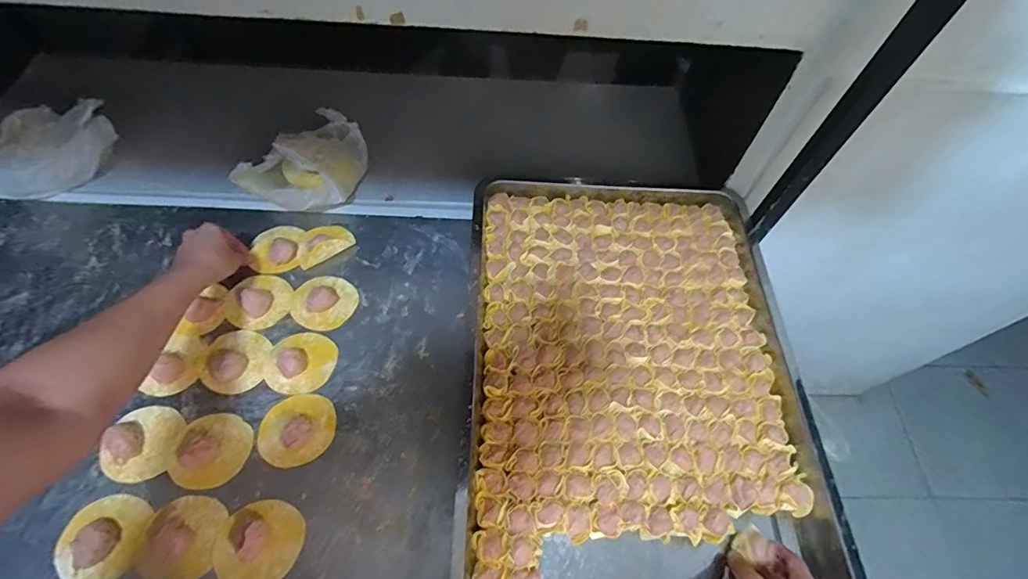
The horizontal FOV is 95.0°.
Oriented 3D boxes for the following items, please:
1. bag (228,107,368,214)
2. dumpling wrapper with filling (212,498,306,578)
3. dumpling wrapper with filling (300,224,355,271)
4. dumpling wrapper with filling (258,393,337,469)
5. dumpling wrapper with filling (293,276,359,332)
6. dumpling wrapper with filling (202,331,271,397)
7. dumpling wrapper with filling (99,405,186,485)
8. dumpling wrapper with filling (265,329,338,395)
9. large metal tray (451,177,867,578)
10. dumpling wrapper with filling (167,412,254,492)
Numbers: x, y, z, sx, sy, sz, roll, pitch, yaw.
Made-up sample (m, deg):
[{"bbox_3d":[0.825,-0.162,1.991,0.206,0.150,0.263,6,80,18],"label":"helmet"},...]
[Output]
[{"bbox_3d":[-0.294,-0.181,0.664,0.127,0.099,0.138,11,59,3],"label":"bag"},{"bbox_3d":[-0.254,0.249,0.464,0.082,0.027,0.078,2,59,-3],"label":"dumpling wrapper with filling"},{"bbox_3d":[-0.264,-0.068,0.645,0.077,0.027,0.057,-36,68,-22],"label":"dumpling wrapper with filling"},{"bbox_3d":[-0.245,0.153,0.528,0.082,0.025,0.078,-24,64,-17],"label":"dumpling wrapper with filling"},{"bbox_3d":[-0.245,0.013,0.603,0.077,0.014,0.076,2,59,-3],"label":"dumpling wrapper with filling"},{"bbox_3d":[-0.336,0.083,0.567,0.071,0.011,0.078,2,59,-3],"label":"dumpling wrapper with filling"},{"bbox_3d":[-0.403,0.163,0.507,0.066,0.033,0.079,7,59,0],"label":"dumpling wrapper with filling"},{"bbox_3d":[-0.254,0.082,0.557,0.077,0.021,0.076,2,59,-3],"label":"dumpling wrapper with filling"},{"bbox_3d":[0.141,0.110,0.557,0.386,0.052,0.583,2,59,-3],"label":"large metal tray"},{"bbox_3d":[-0.330,0.172,0.509,0.075,0.022,0.079,2,59,-3],"label":"dumpling wrapper with filling"}]

